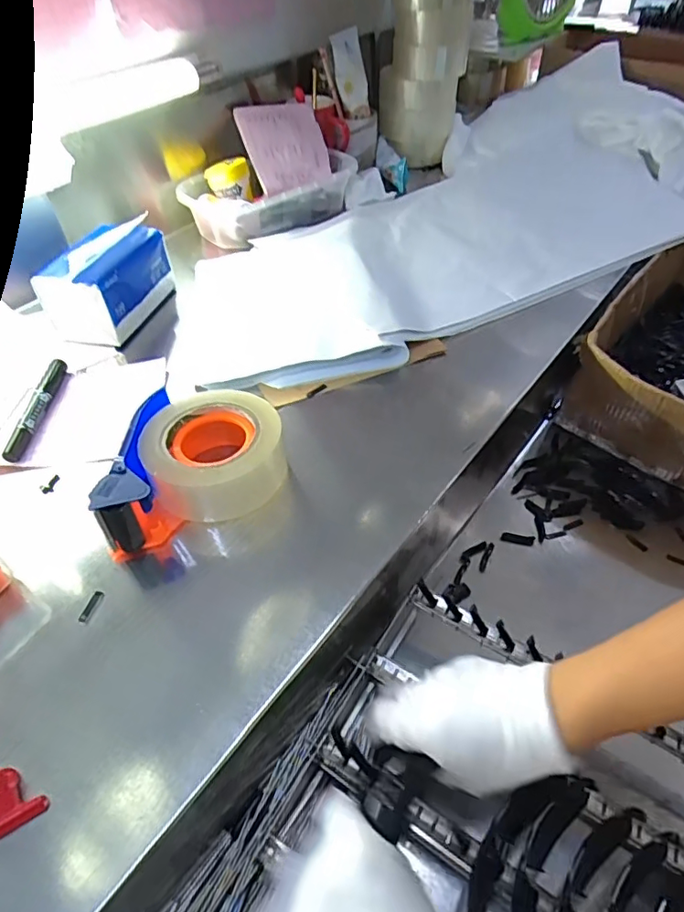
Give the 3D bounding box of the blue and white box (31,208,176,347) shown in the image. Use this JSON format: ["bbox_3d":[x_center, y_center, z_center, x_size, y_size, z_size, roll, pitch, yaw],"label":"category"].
[{"bbox_3d":[-0.288,-0.223,0.678,0.091,0.084,0.150,10,48,11],"label":"blue and white box"}]

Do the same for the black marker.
[{"bbox_3d":[-0.318,-0.053,0.575,0.016,0.018,0.148,-1,47,1],"label":"black marker"}]

